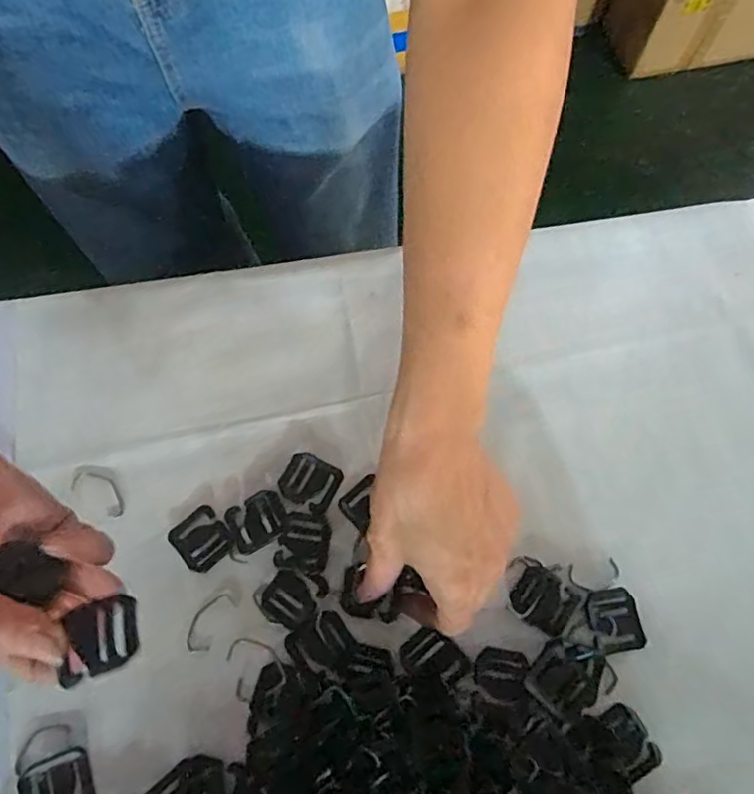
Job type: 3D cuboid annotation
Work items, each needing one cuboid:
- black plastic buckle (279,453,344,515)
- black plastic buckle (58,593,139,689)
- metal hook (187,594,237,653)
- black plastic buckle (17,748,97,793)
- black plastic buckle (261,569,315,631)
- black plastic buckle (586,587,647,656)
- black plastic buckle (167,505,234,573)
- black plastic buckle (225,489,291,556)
[{"bbox_3d":[-0.042,0.053,0.365,0.035,0.004,0.032,25,72,7],"label":"black plastic buckle"},{"bbox_3d":[-0.112,0.098,0.235,0.031,0.004,0.026,-19,72,-8],"label":"black plastic buckle"},{"bbox_3d":[-0.098,0.132,0.342,0.018,0.004,0.036,28,72,8],"label":"metal hook"},{"bbox_3d":[-0.169,0.206,0.306,0.036,0.004,0.031,-26,73,-10],"label":"black plastic buckle"},{"bbox_3d":[-0.052,0.120,0.342,0.031,0.004,0.027,33,73,10],"label":"black plastic buckle"},{"bbox_3d":[0.140,0.131,0.343,0.030,0.004,0.034,-7,71,-3],"label":"black plastic buckle"},{"bbox_3d":[-0.108,0.087,0.356,0.031,0.004,0.034,-37,75,-13],"label":"black plastic buckle"},{"bbox_3d":[-0.073,0.076,0.358,0.034,0.004,0.030,-27,73,-10],"label":"black plastic buckle"}]

